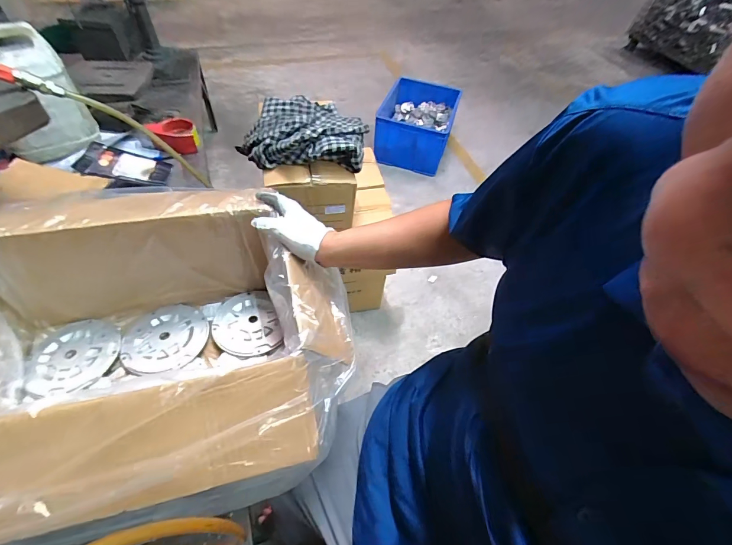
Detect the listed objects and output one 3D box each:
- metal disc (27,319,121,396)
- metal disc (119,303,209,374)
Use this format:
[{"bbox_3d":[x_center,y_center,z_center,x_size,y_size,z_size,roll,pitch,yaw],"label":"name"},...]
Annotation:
[{"bbox_3d":[-0.475,0.134,0.576,0.126,0.011,0.126,3,53,-3],"label":"metal disc"},{"bbox_3d":[-0.347,0.111,0.614,0.133,0.016,0.131,3,53,-3],"label":"metal disc"}]

